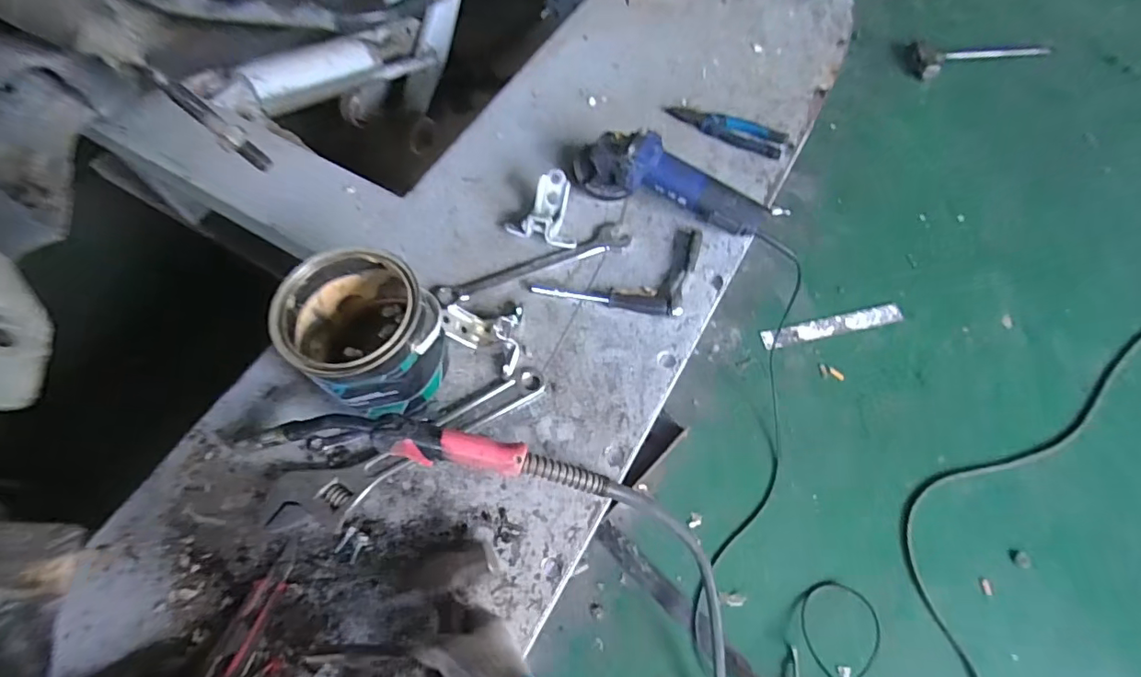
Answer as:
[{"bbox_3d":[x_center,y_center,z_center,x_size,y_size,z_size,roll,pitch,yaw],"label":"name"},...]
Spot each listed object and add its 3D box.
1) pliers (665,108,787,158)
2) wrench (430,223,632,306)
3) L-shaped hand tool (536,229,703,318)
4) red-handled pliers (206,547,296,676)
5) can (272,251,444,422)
[{"bbox_3d":[0.257,-0.355,0.892,0.202,0.028,0.057,25,68,13],"label":"pliers"},{"bbox_3d":[-0.055,-0.111,0.773,0.291,0.010,0.050,-21,66,-9],"label":"wrench"},{"bbox_3d":[0.072,-0.113,0.769,0.212,0.023,0.148,12,65,7],"label":"L-shaped hand tool"},{"bbox_3d":[-0.339,0.297,0.572,0.028,0.021,0.137,16,66,9],"label":"red-handled pliers"},{"bbox_3d":[-0.243,-0.001,0.642,0.166,0.162,0.151,-1,64,1],"label":"can"}]

